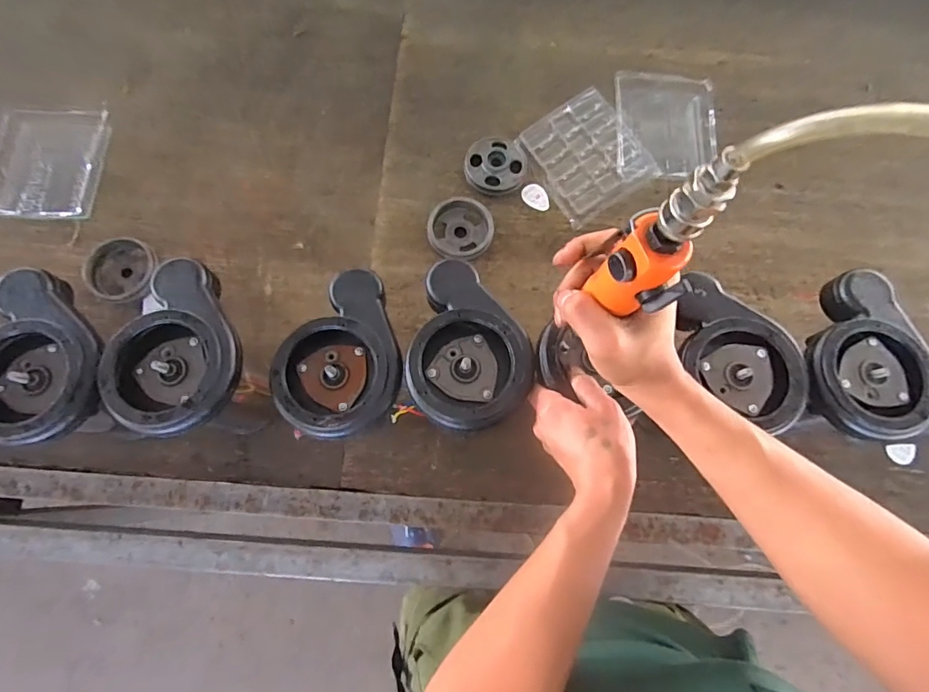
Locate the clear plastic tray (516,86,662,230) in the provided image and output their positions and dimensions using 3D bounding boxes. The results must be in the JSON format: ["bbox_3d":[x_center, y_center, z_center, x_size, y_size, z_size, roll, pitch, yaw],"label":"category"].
[{"bbox_3d":[0.177,-0.281,0.695,0.139,0.023,0.174,-30,78,-3],"label":"clear plastic tray"}]

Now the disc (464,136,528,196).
[{"bbox_3d":[0.041,-0.268,0.700,0.088,0.033,0.093,0,74,-1],"label":"disc"}]

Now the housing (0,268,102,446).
[{"bbox_3d":[-0.414,0.009,0.450,0.113,0.040,0.166,-32,77,-9],"label":"housing"}]

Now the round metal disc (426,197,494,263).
[{"bbox_3d":[-0.005,-0.160,0.665,0.088,0.037,0.087,0,74,-1],"label":"round metal disc"}]

